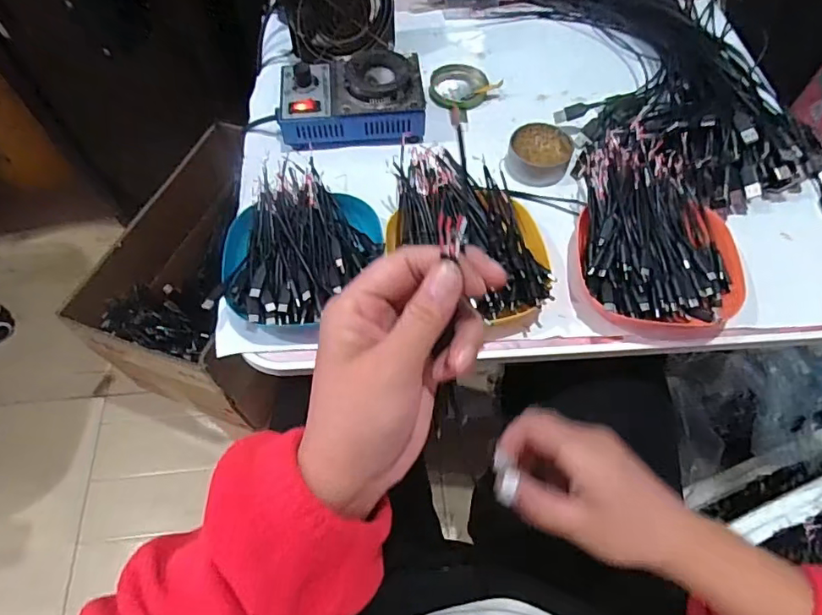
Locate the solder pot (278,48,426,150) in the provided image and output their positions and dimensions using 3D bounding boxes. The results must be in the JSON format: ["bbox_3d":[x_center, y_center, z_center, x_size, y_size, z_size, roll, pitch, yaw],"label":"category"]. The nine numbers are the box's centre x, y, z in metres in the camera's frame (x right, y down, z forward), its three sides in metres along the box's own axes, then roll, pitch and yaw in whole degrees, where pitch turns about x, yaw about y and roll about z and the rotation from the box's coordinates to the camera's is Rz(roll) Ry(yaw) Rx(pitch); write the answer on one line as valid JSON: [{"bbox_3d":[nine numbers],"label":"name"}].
[{"bbox_3d":[-0.062,-0.224,0.564,0.148,0.050,0.098,-4,61,-2],"label":"solder pot"}]

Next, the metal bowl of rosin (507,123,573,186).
[{"bbox_3d":[0.132,-0.156,0.549,0.063,0.028,0.059,0,61,0],"label":"metal bowl of rosin"}]

